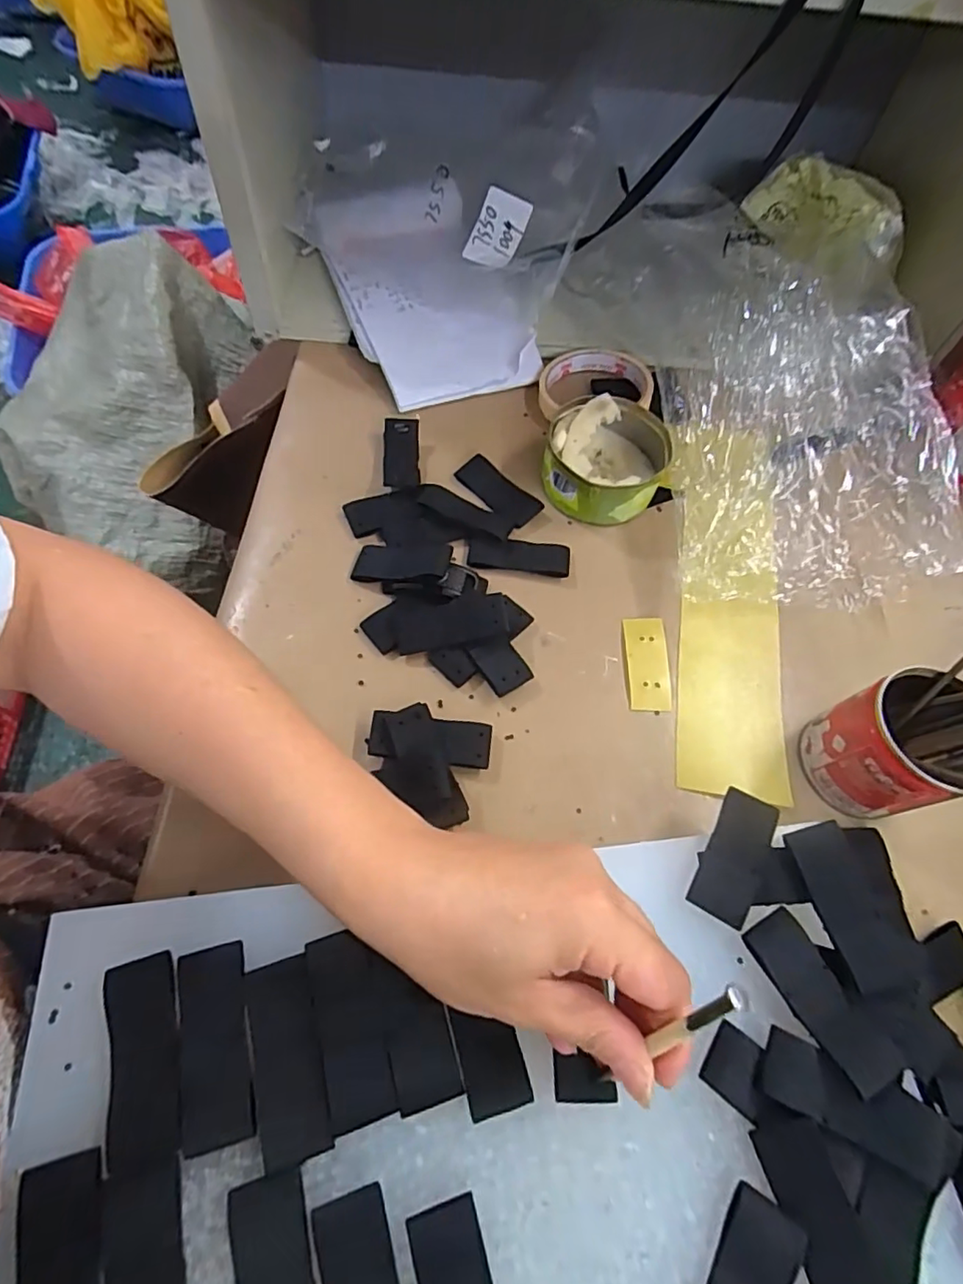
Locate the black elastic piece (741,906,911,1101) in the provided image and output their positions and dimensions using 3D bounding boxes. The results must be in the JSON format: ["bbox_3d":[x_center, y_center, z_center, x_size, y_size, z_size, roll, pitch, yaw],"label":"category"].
[{"bbox_3d":[0.144,0.149,0.245,0.028,0.012,0.067,-27,68,-18],"label":"black elastic piece"}]

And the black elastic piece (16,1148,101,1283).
[{"bbox_3d":[-0.142,0.216,0.194,0.027,0.004,0.067,-10,66,-13],"label":"black elastic piece"}]

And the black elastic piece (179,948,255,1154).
[{"bbox_3d":[-0.105,0.156,0.226,0.025,0.004,0.066,-10,64,-10],"label":"black elastic piece"}]

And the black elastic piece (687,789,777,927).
[{"bbox_3d":[0.122,0.100,0.275,0.028,0.007,0.064,32,65,11],"label":"black elastic piece"}]

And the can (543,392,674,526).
[{"bbox_3d":[0.088,-0.131,0.405,0.079,0.038,0.093,22,63,6],"label":"can"}]

